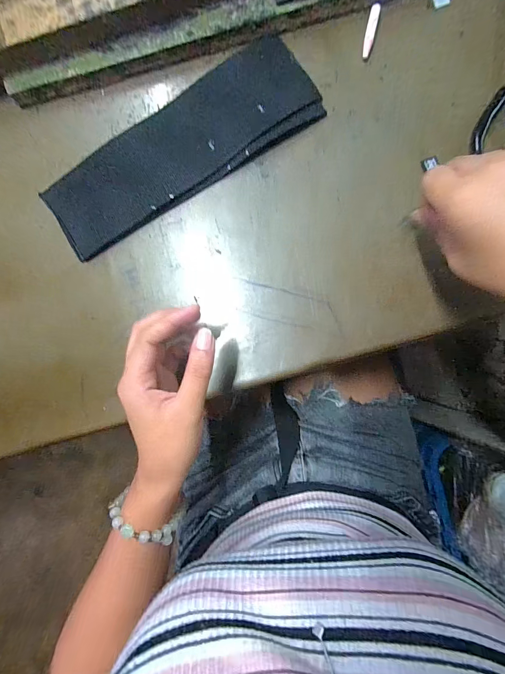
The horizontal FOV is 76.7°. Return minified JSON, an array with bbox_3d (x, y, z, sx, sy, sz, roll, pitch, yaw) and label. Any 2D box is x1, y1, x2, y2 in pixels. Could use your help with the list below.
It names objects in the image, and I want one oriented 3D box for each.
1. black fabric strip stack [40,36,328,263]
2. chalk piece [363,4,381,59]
[{"bbox_3d":[-0.068,-0.175,0.296,0.262,0.009,0.088,-32,87,3],"label":"black fabric strip stack"},{"bbox_3d":[0.108,-0.279,0.292,0.008,0.005,0.046,13,90,4],"label":"chalk piece"}]

